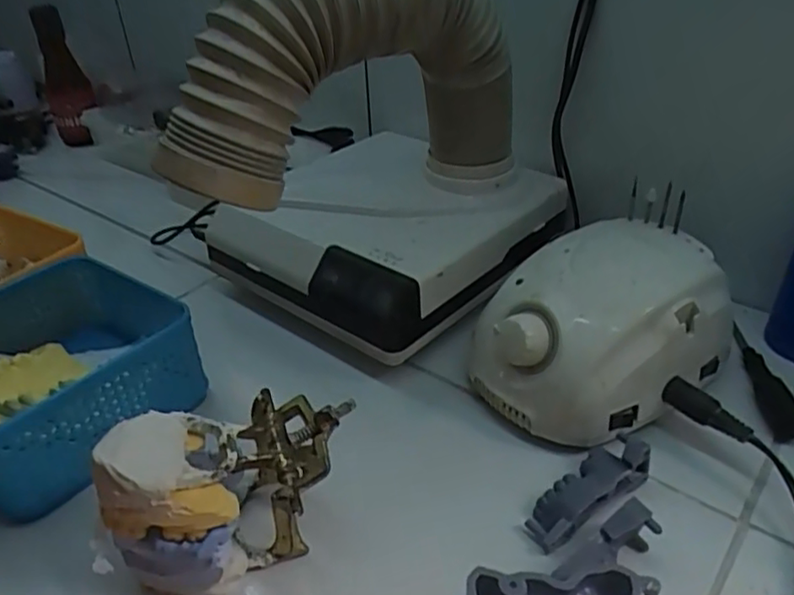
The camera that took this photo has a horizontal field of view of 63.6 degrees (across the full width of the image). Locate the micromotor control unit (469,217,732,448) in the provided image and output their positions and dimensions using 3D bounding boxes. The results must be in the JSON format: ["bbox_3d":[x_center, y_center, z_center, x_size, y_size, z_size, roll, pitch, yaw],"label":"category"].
[{"bbox_3d":[0.118,0.020,0.376,0.137,0.083,0.098,-24,38,-26],"label":"micromotor control unit"}]

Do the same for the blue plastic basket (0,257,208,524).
[{"bbox_3d":[-0.205,0.046,0.382,0.136,0.067,0.128,18,40,30],"label":"blue plastic basket"}]

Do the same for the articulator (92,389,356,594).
[{"bbox_3d":[-0.072,0.089,0.293,0.108,0.083,0.064,-27,39,-29],"label":"articulator"}]

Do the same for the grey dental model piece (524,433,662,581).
[{"bbox_3d":[0.101,0.101,0.309,0.069,0.028,0.048,-22,37,-23],"label":"grey dental model piece"}]

